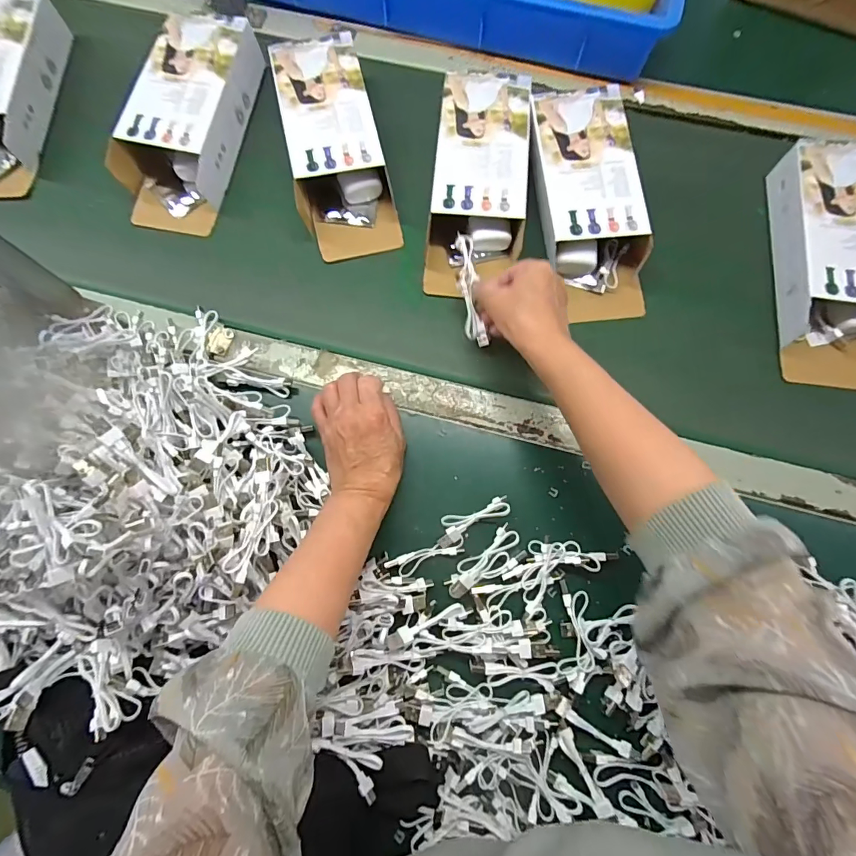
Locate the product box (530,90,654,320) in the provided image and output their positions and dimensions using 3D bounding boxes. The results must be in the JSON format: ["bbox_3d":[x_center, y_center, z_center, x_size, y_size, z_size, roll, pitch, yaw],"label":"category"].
[{"bbox_3d":[0.171,-0.246,0.477,0.105,0.056,0.250,-6,82,3],"label":"product box"}]

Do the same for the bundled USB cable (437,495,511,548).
[{"bbox_3d":[0.042,0.087,0.410,0.074,0.018,0.026,-22,82,0],"label":"bundled USB cable"}]

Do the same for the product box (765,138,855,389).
[{"bbox_3d":[0.424,-0.173,0.456,0.109,0.062,0.258,3,78,3],"label":"product box"}]

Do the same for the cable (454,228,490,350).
[{"bbox_3d":[0.043,-0.145,0.450,0.024,0.023,0.121,-6,82,-2],"label":"cable"}]

